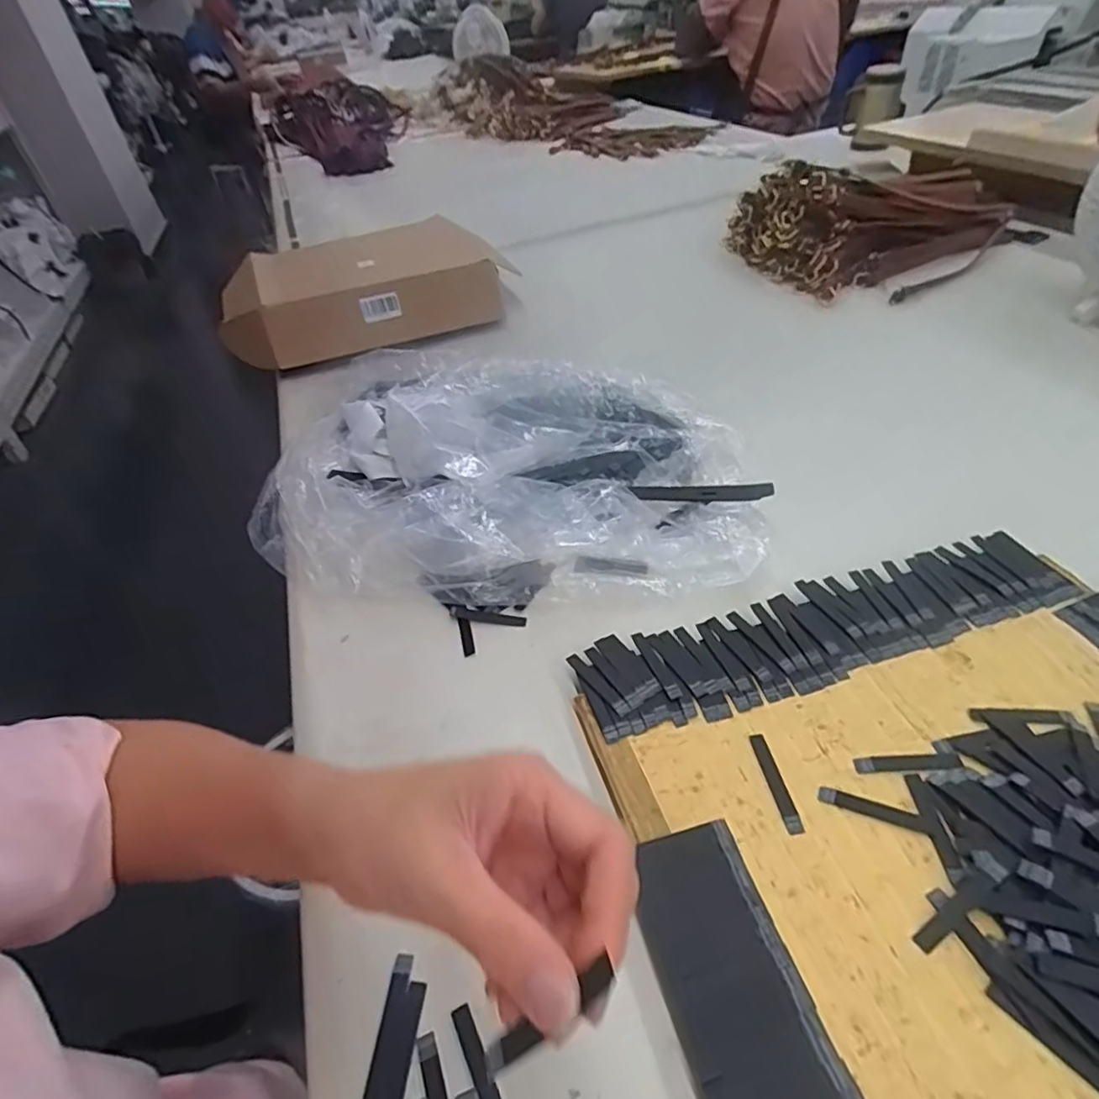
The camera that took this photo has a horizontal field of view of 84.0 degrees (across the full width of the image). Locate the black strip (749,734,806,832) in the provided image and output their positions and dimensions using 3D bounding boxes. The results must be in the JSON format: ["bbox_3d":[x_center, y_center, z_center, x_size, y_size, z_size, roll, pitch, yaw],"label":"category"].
[{"bbox_3d":[0.132,0.135,0.356,0.009,0.004,0.060,-10,44,-2],"label":"black strip"}]

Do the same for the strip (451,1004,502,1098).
[{"bbox_3d":[-0.030,0.241,0.277,0.010,0.004,0.059,-23,46,-16],"label":"strip"}]

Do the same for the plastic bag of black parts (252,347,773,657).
[{"bbox_3d":[-0.052,-0.083,0.575,0.441,0.066,0.353,-11,44,-3],"label":"plastic bag of black parts"}]

